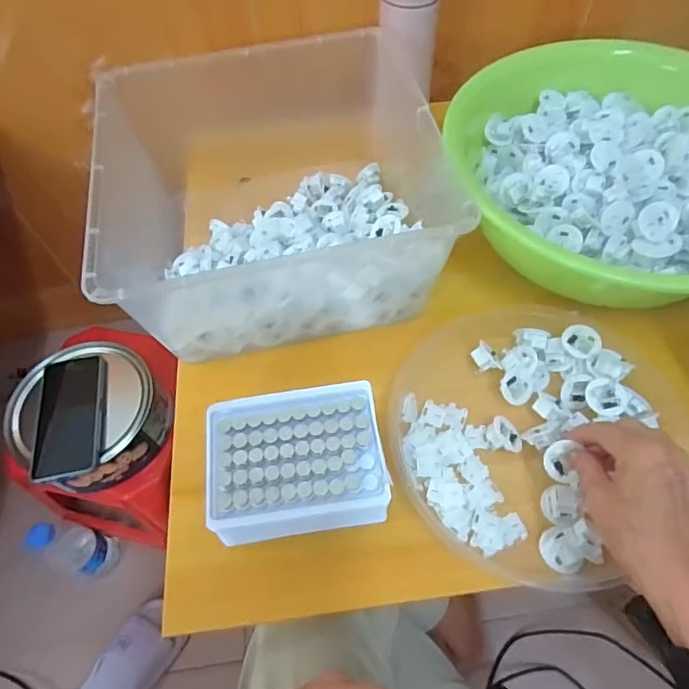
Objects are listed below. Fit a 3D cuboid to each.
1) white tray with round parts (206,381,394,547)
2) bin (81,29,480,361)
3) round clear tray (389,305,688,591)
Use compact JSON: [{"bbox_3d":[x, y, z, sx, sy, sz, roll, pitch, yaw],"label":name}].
[{"bbox_3d":[-0.035,0.095,0.402,0.129,0.057,0.110,-9,59,-2],"label":"white tray with round parts"},{"bbox_3d":[-0.073,-0.170,0.532,0.314,0.148,0.340,-14,59,-6],"label":"bin"},{"bbox_3d":[0.156,0.064,0.442,0.238,0.047,0.217,-4,61,7],"label":"round clear tray"}]

